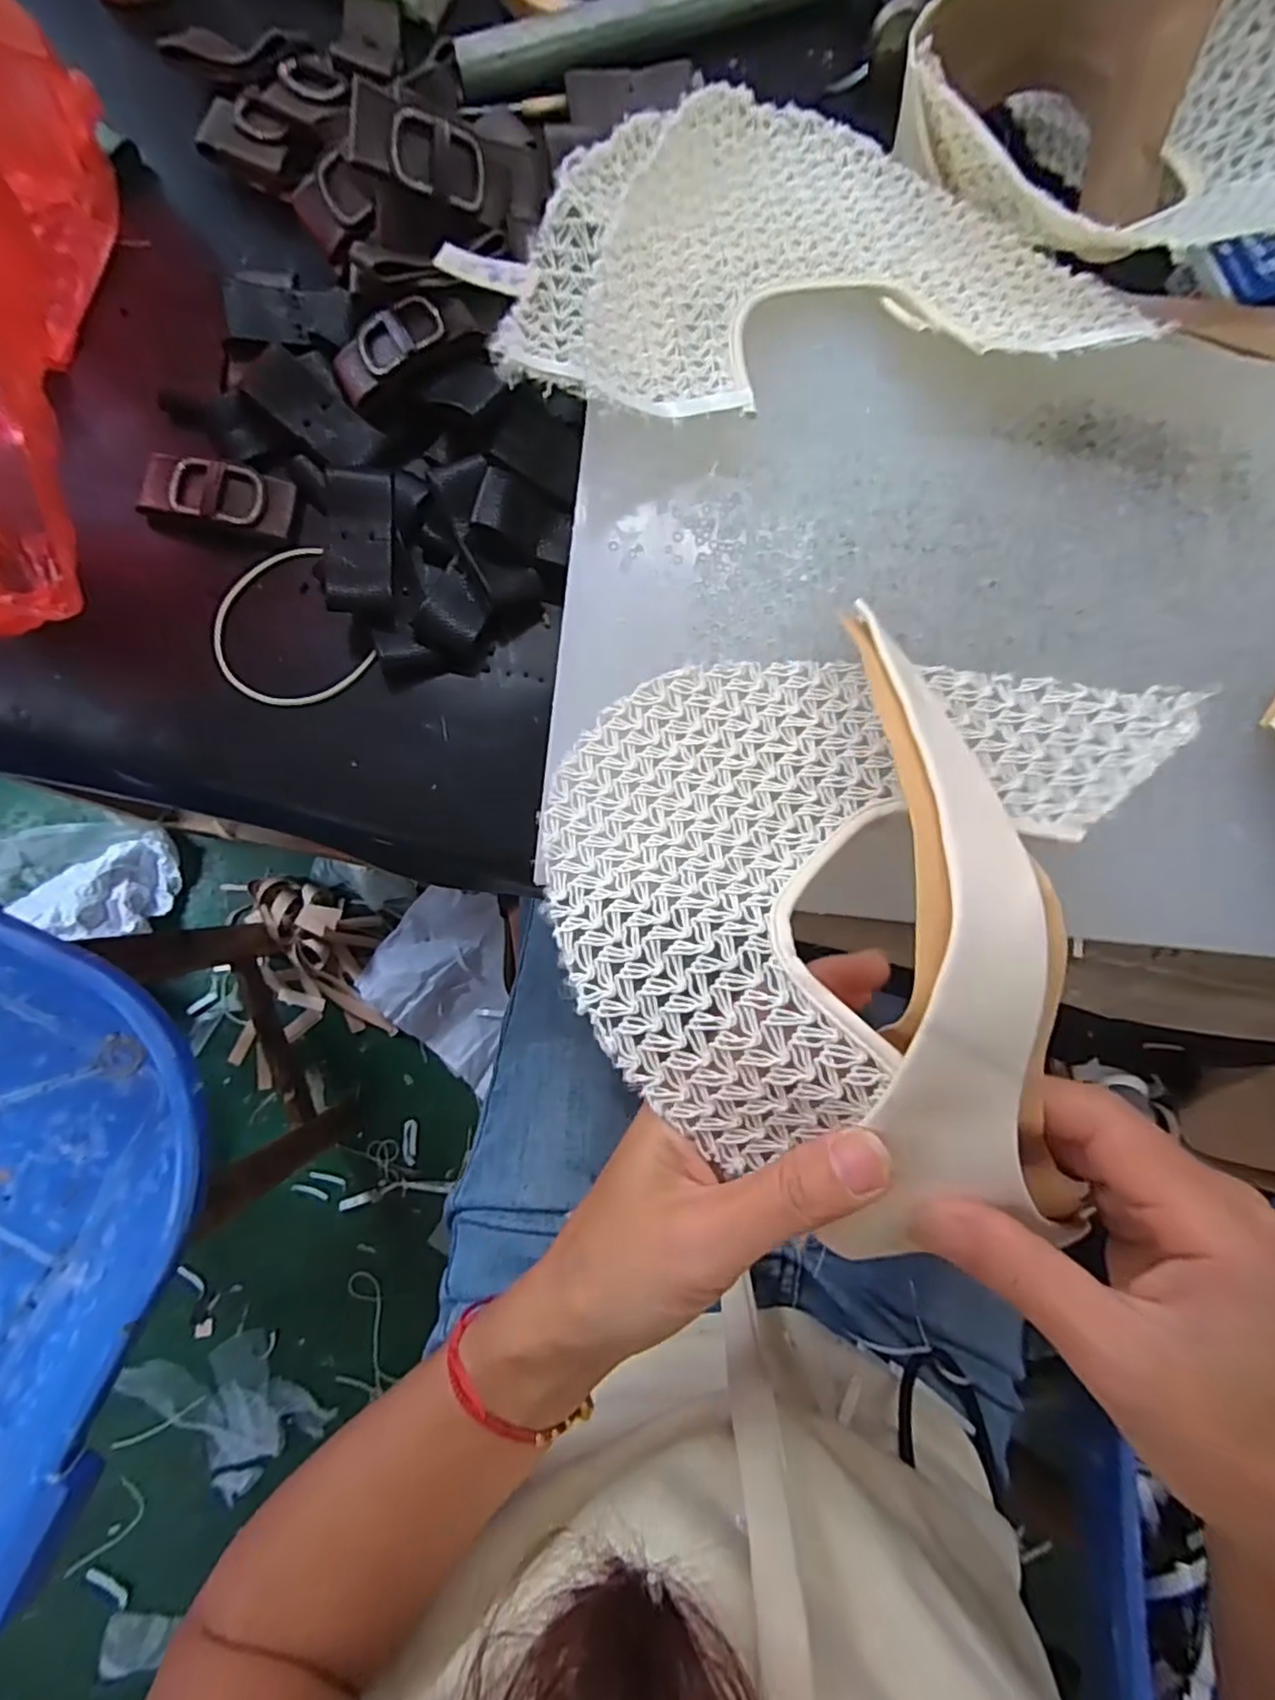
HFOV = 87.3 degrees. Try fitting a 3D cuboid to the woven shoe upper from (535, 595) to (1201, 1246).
[{"bbox_3d":[0.057,0.008,0.206,0.169,0.082,0.177,0,84,-4],"label":"woven shoe upper"}]

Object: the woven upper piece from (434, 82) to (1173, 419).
[{"bbox_3d":[0.055,-0.242,0.262,0.237,0.034,0.152,-12,85,-6],"label":"woven upper piece"}]

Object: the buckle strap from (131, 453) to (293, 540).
[{"bbox_3d":[-0.180,-0.151,0.282,0.061,0.007,0.026,8,84,-4],"label":"buckle strap"}]

